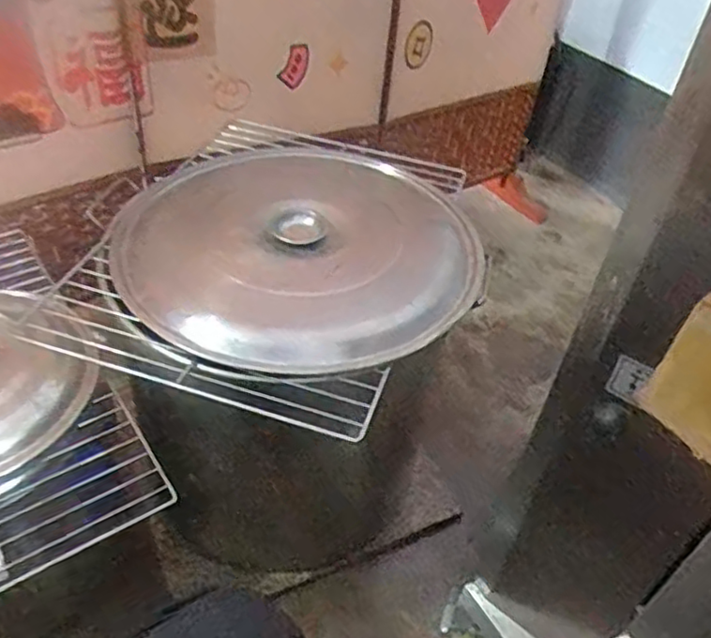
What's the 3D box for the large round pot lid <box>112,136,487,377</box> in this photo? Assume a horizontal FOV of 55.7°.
[{"bbox_3d":[-0.053,-0.086,0.872,0.413,0.104,0.437,2,52,-3],"label":"large round pot lid"}]

